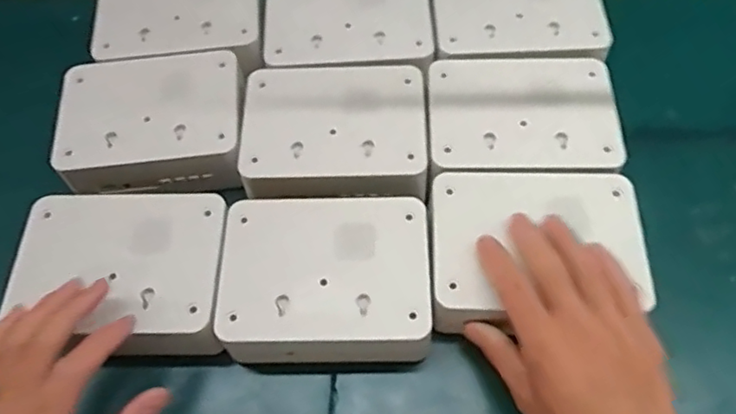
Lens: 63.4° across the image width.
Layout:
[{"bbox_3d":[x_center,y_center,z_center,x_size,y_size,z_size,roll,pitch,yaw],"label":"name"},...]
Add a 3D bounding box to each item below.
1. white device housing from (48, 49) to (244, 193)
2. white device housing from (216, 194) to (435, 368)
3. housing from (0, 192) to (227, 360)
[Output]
[{"bbox_3d":[-0.170,-0.066,0.475,0.137,0.032,0.112,-5,61,0],"label":"white device housing"},{"bbox_3d":[-0.027,0.051,0.420,0.138,0.047,0.109,-2,61,1],"label":"white device housing"},{"bbox_3d":[-0.168,0.048,0.417,0.135,0.047,0.108,-2,61,1],"label":"housing"}]

